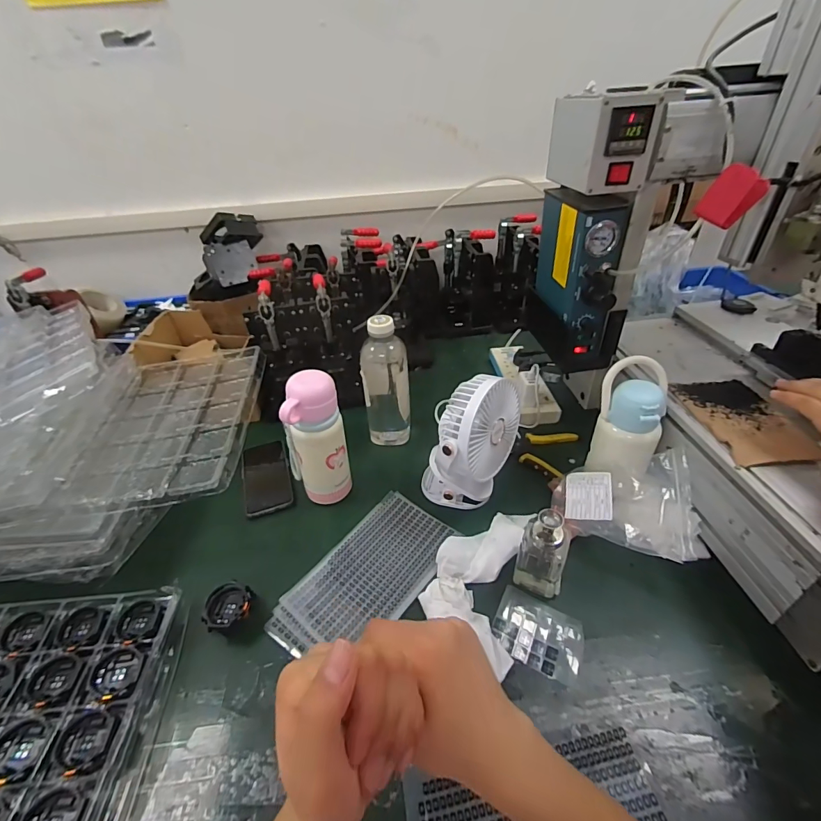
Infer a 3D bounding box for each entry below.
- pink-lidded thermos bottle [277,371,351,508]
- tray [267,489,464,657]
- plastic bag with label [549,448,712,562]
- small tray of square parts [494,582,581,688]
[{"bbox_3d":[-0.138,0.044,0.596,0.082,0.206,0.069,-24,43,-23],"label":"pink-lidded thermos bottle"},{"bbox_3d":[-0.055,0.217,0.542,0.136,0.006,0.248,23,46,30],"label":"tray"},{"bbox_3d":[0.303,0.121,0.554,0.194,0.092,0.135,18,44,25],"label":"plastic bag with label"},{"bbox_3d":[0.149,0.260,0.475,0.098,0.011,0.078,16,43,23],"label":"small tray of square parts"}]

